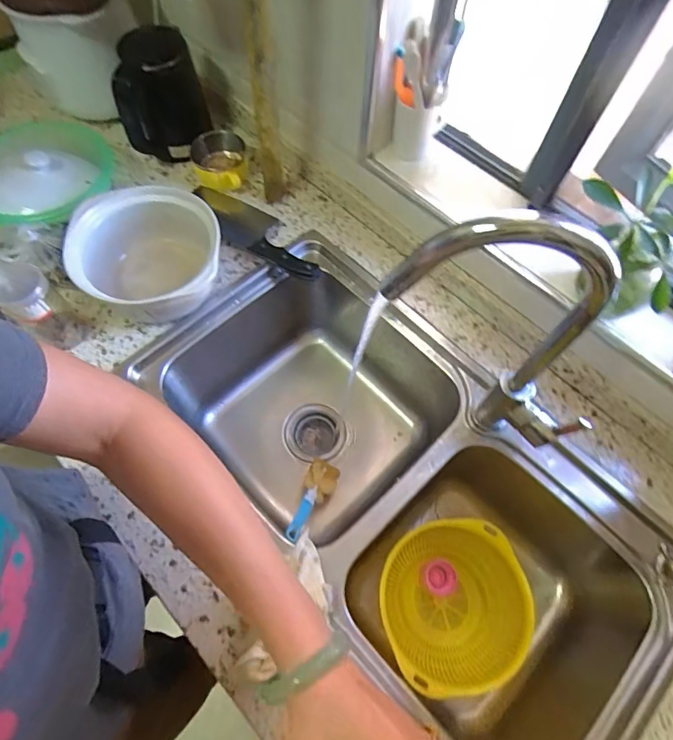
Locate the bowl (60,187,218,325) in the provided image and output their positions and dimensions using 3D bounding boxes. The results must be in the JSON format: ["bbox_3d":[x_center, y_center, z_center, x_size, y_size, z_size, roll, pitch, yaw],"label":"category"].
[{"bbox_3d":[-0.273,-0.160,0.663,0.188,0.109,0.189,-7,65,-5],"label":"bowl"}]

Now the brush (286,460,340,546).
[{"bbox_3d":[-0.041,0.207,0.716,0.054,0.031,0.193,20,22,8],"label":"brush"}]

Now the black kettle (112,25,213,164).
[{"bbox_3d":[-0.289,-0.447,0.760,0.126,0.177,0.107,-4,65,-4],"label":"black kettle"}]

